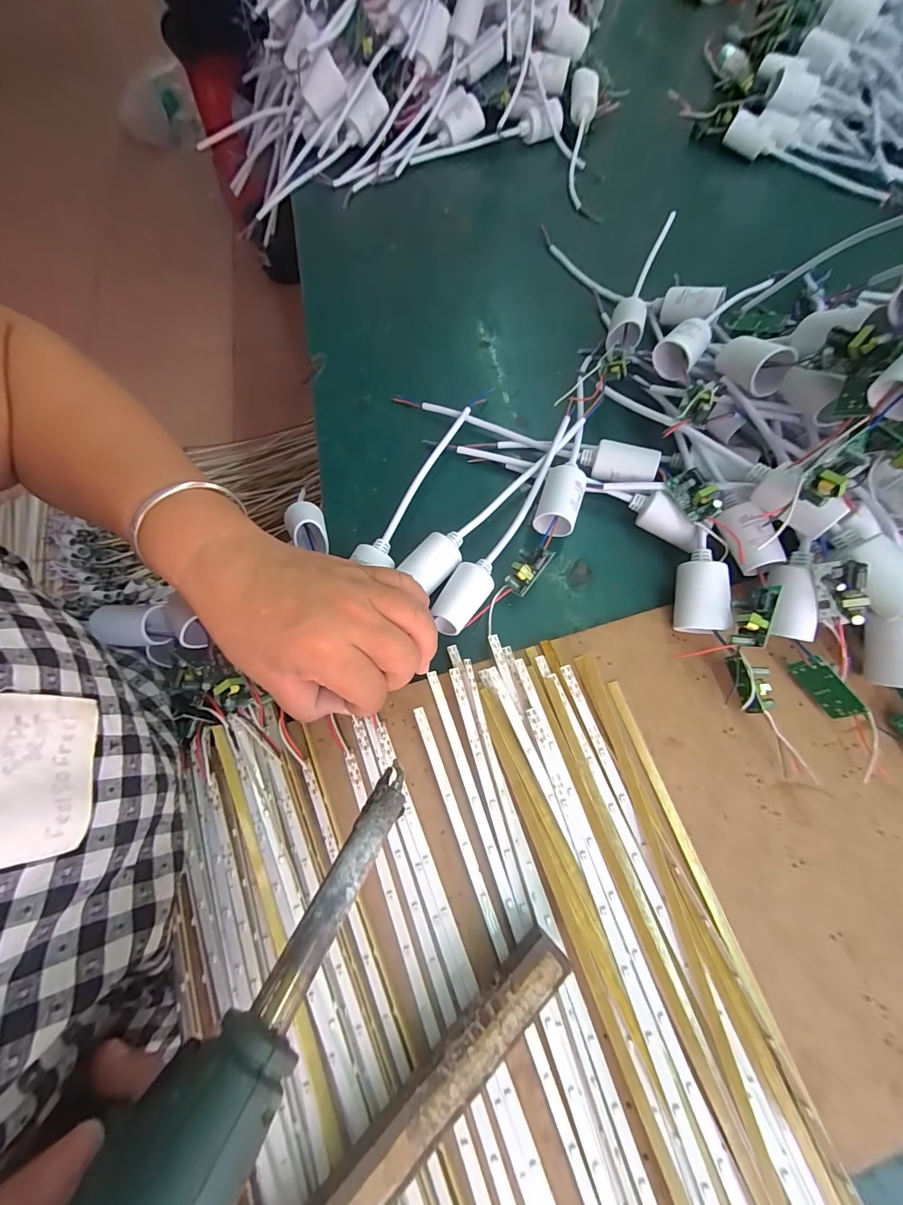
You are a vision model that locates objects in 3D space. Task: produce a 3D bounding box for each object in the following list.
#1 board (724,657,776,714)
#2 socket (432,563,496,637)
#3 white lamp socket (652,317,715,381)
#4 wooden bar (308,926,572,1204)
[{"bbox_3d":[0.179,0.048,0.247,0.022,0.022,0.032,7,68,3],"label":"board"},{"bbox_3d":[0.006,0.001,0.264,0.024,0.030,0.048,30,71,11],"label":"socket"},{"bbox_3d":[0.169,-0.186,0.303,0.028,0.026,0.039,34,72,13],"label":"white lamp socket"},{"bbox_3d":[-0.029,0.231,0.175,0.209,0.020,0.022,-41,74,-15],"label":"wooden bar"}]

